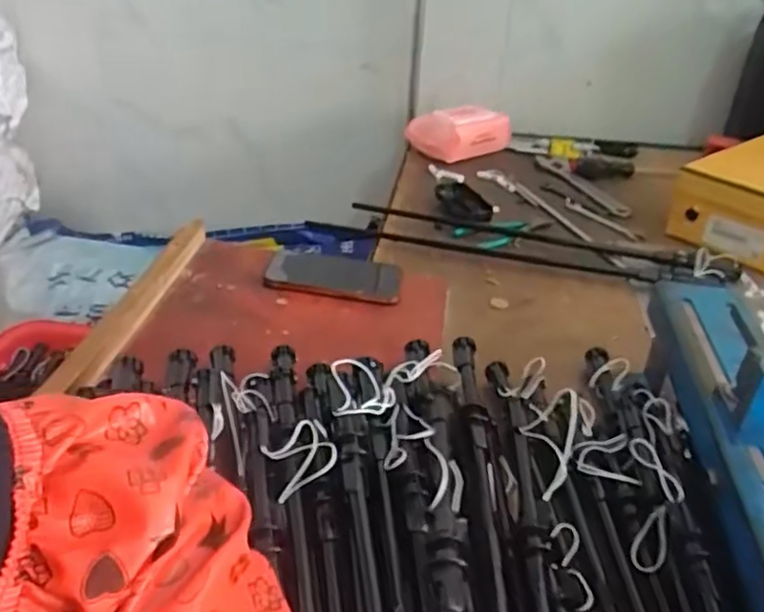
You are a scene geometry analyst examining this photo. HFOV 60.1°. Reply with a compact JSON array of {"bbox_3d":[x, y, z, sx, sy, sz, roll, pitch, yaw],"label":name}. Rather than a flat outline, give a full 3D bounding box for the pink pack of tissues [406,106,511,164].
[{"bbox_3d":[0.137,-0.295,1.139,0.169,0.073,0.081,-20,39,-29],"label":"pink pack of tissues"}]

